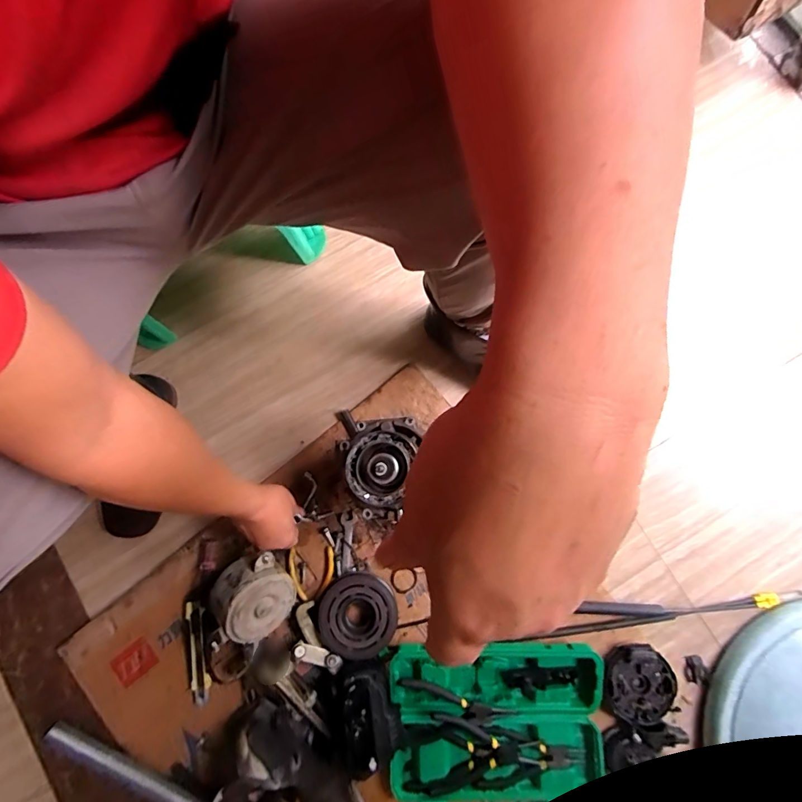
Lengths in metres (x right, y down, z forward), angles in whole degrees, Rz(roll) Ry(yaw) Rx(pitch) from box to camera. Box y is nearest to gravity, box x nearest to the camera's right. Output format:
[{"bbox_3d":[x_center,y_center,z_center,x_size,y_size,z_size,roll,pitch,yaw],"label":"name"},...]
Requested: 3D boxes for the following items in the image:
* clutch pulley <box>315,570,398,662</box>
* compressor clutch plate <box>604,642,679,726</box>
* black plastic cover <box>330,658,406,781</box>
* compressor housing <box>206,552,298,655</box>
[{"bbox_3d":[-0.063,0.308,0.616,0.109,0.042,0.115,0,81,1],"label":"clutch pulley"},{"bbox_3d":[0.342,0.405,0.606,0.097,0.025,0.111,-35,82,-4],"label":"compressor clutch plate"},{"bbox_3d":[-0.045,0.417,0.572,0.080,0.061,0.108,-10,81,0],"label":"black plastic cover"},{"bbox_3d":[-0.202,0.269,0.583,0.065,0.106,0.096,18,57,45],"label":"compressor housing"}]

